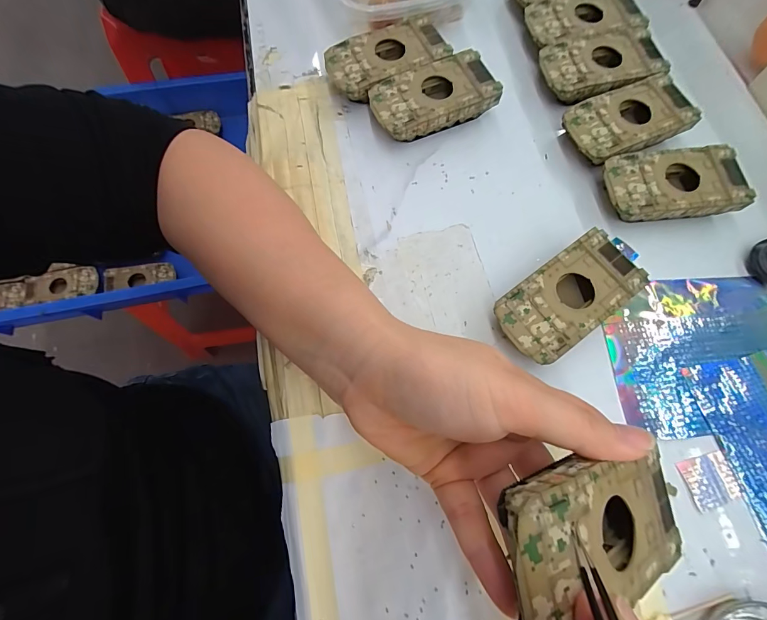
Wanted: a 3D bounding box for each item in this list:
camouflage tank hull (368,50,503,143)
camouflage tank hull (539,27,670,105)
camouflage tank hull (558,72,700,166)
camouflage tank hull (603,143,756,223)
[{"bbox_3d":[0.039,-0.167,0.294,0.095,0.027,0.049,-24,73,-8],"label":"camouflage tank hull"},{"bbox_3d":[0.180,-0.199,0.308,0.095,0.025,0.054,-14,72,-5],"label":"camouflage tank hull"},{"bbox_3d":[0.190,-0.145,0.290,0.094,0.024,0.051,-23,73,-7],"label":"camouflage tank hull"},{"bbox_3d":[0.211,-0.090,0.274,0.094,0.025,0.051,-8,72,-3],"label":"camouflage tank hull"}]

